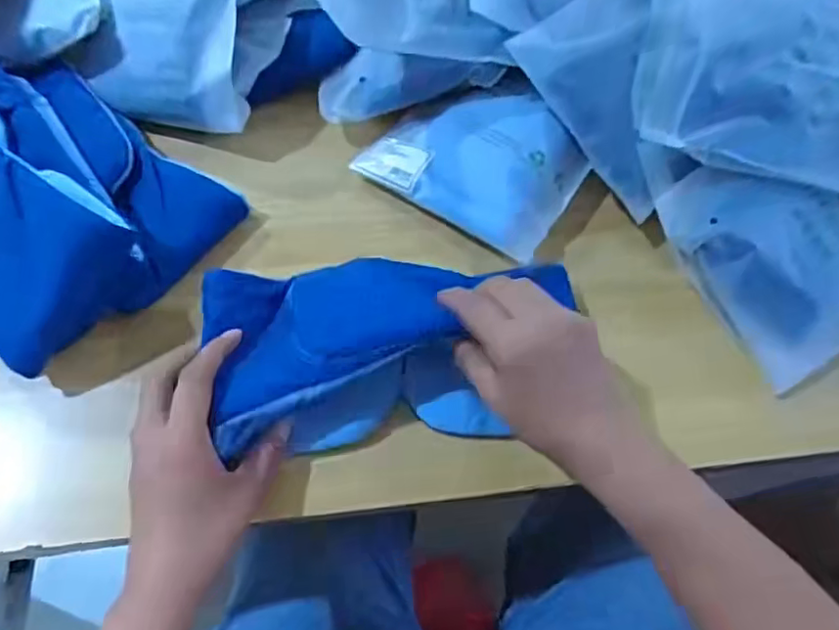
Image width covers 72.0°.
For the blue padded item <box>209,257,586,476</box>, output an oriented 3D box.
[{"bbox_3d":[-0.025,0.020,0.374,0.228,0.049,0.113,-5,63,-6],"label":"blue padded item"}]

